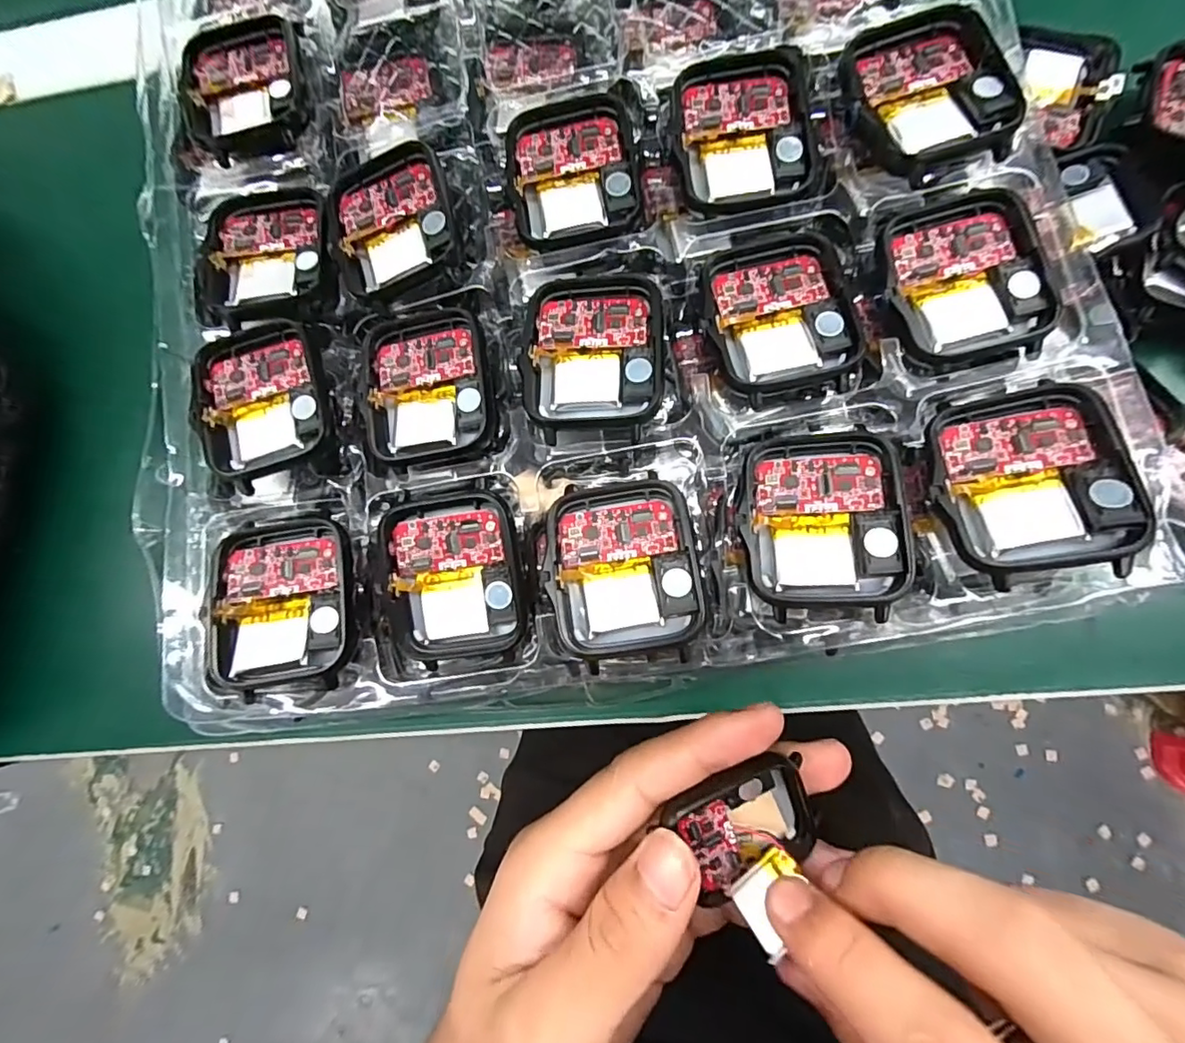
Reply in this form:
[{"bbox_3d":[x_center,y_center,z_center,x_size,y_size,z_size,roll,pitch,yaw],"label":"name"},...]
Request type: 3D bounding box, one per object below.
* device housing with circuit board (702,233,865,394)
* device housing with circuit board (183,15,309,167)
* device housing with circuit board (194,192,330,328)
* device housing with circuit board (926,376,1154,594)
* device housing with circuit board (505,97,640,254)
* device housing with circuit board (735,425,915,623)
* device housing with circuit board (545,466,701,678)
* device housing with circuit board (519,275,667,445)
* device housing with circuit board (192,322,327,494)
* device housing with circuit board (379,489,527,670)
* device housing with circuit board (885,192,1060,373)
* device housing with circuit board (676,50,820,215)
[{"bbox_3d":[0.050,-0.057,0.148,0.036,0.006,0.043,-10,82,6],"label":"device housing with circuit board"},{"bbox_3d":[-0.112,-0.142,0.177,0.037,0.007,0.050,-14,81,4],"label":"device housing with circuit board"},{"bbox_3d":[-0.101,-0.083,0.170,0.042,0.009,0.047,1,82,7],"label":"device housing with circuit board"},{"bbox_3d":[0.102,-0.011,0.128,0.037,0.006,0.046,-10,72,18],"label":"device housing with circuit board"},{"bbox_3d":[-0.006,-0.105,0.163,0.036,0.006,0.044,-9,81,5],"label":"device housing with circuit board"},{"bbox_3d":[0.056,0.000,0.134,0.038,0.008,0.044,-3,83,7],"label":"device housing with circuit board"},{"bbox_3d":[0.008,0.012,0.139,0.037,0.007,0.045,-10,82,6],"label":"device housing with circuit board"},{"bbox_3d":[0.001,-0.046,0.150,0.037,0.008,0.045,1,84,8],"label":"device housing with circuit board"},{"bbox_3d":[-0.097,-0.035,0.160,0.037,0.007,0.044,-17,80,4],"label":"device housing with circuit board"},{"bbox_3d":[-0.038,0.015,0.149,0.038,0.010,0.045,-6,83,7],"label":"device housing with circuit board"},{"bbox_3d":[0.098,-0.064,0.144,0.037,0.005,0.045,-9,83,6],"label":"device housing with circuit board"},{"bbox_3d":[0.043,-0.112,0.157,0.037,0.010,0.045,-5,81,6],"label":"device housing with circuit board"}]

